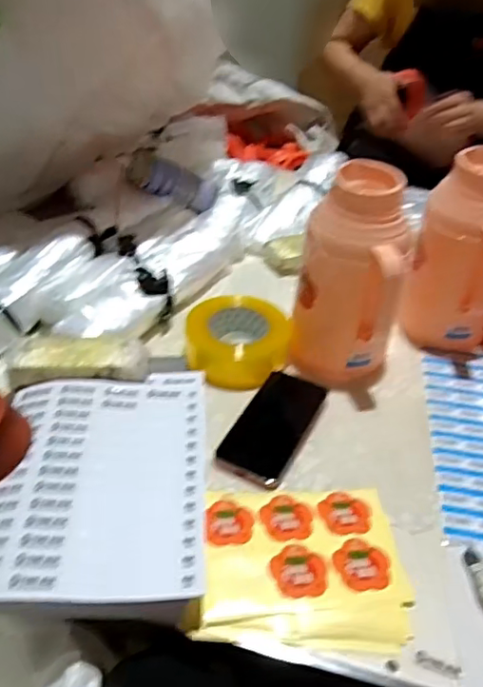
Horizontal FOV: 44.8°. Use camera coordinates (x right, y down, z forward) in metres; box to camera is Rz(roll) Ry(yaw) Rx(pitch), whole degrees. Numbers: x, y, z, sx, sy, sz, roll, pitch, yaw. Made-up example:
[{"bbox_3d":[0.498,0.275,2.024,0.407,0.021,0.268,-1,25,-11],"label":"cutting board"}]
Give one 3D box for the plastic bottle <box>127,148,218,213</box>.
[{"bbox_3d":[-0.115,-0.274,1.013,0.170,0.059,0.062,15,30,-35],"label":"plastic bottle"}]

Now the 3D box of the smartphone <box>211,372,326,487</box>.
[{"bbox_3d":[0.038,0.094,0.681,0.076,0.012,0.163,20,42,19],"label":"smartphone"}]

